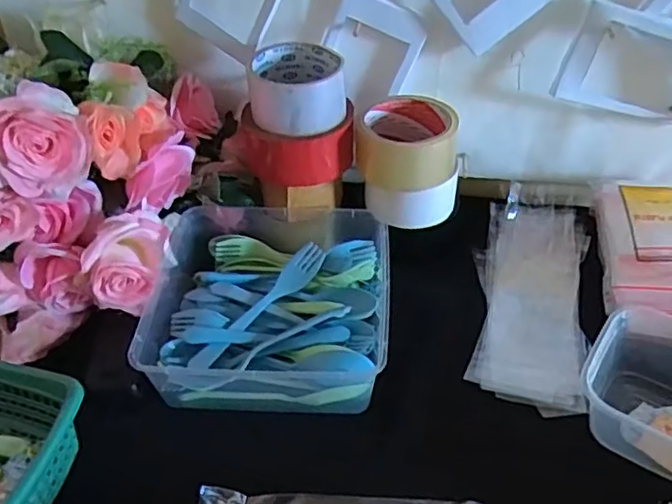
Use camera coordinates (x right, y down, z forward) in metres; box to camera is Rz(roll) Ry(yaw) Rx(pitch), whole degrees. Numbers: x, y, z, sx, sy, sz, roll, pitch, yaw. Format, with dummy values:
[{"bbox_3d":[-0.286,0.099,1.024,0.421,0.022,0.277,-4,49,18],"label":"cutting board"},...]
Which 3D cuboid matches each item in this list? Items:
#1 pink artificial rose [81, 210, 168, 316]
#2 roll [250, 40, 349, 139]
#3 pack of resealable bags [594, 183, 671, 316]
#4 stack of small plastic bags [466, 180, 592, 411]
[{"bbox_3d":[-0.183,0.008,0.561,0.067,0.072,0.069,-13,42,-13],"label":"pink artificial rose"},{"bbox_3d":[-0.035,-0.150,0.579,0.087,0.050,0.091,-1,40,1],"label":"roll"},{"bbox_3d":[0.301,0.001,0.582,0.108,0.051,0.158,6,41,9],"label":"pack of resealable bags"},{"bbox_3d":[0.180,0.035,0.584,0.095,0.029,0.235,5,48,16],"label":"stack of small plastic bags"}]

